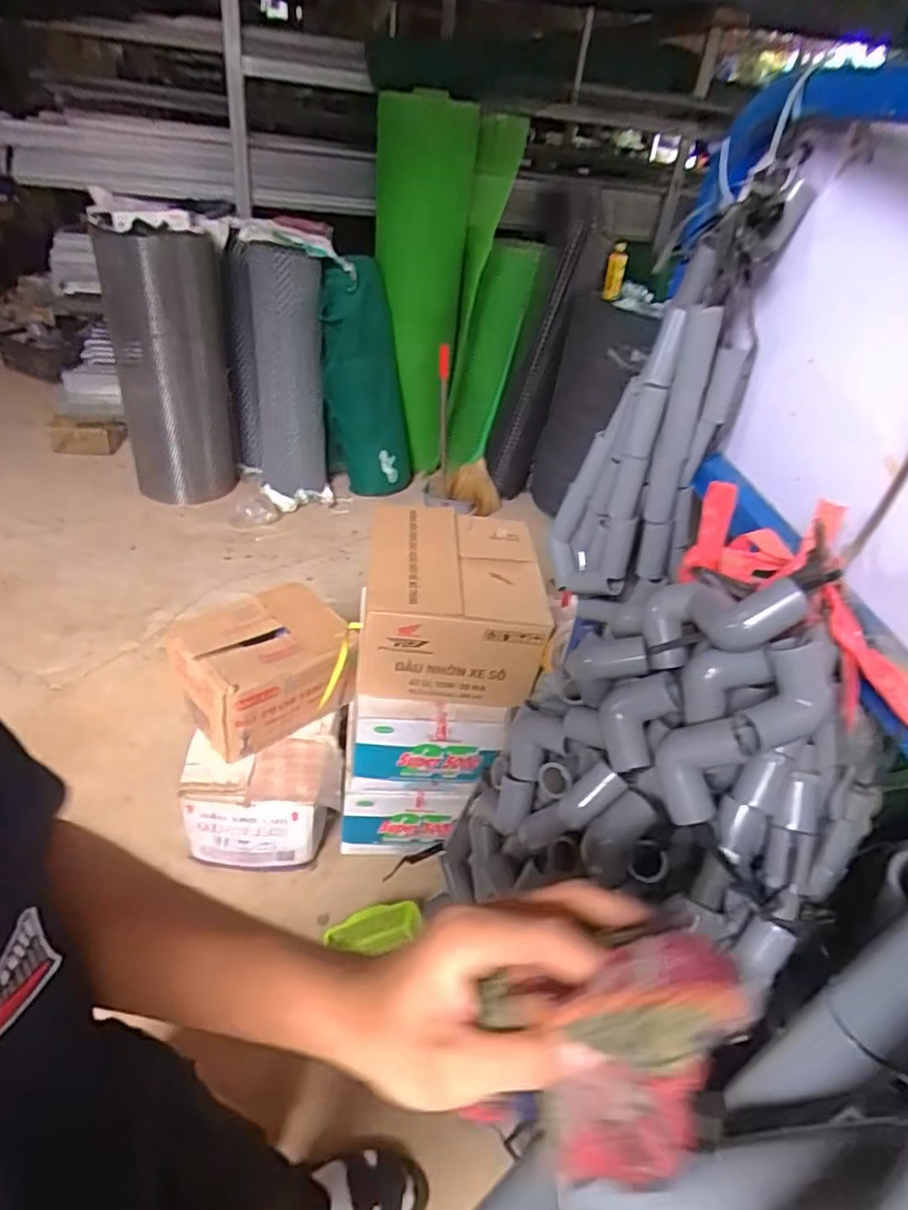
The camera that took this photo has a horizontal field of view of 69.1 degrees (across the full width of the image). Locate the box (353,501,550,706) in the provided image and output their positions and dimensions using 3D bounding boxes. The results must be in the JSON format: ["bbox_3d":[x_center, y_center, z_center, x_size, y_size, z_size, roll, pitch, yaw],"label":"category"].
[{"bbox_3d":[-0.009,-0.005,1.503,0.369,0.246,0.386,4,38,-5],"label":"box"}]

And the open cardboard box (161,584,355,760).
[{"bbox_3d":[-0.459,0.150,1.598,0.375,0.220,0.299,-21,46,-32],"label":"open cardboard box"}]

